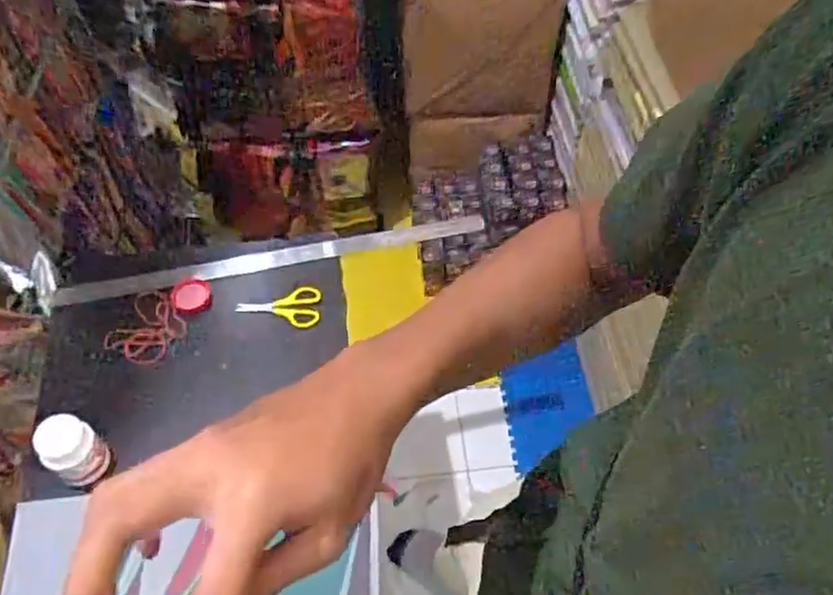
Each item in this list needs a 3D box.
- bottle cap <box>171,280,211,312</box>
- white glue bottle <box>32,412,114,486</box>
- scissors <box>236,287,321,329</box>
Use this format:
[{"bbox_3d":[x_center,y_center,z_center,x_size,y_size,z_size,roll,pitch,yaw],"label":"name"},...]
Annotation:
[{"bbox_3d":[-0.317,-0.002,0.943,0.052,0.013,0.046,-1,55,-1],"label":"bottle cap"},{"bbox_3d":[-0.392,0.174,0.764,0.059,0.071,0.056,0,55,0],"label":"white glue bottle"},{"bbox_3d":[-0.190,0.017,0.941,0.113,0.015,0.058,-8,55,-5],"label":"scissors"}]

